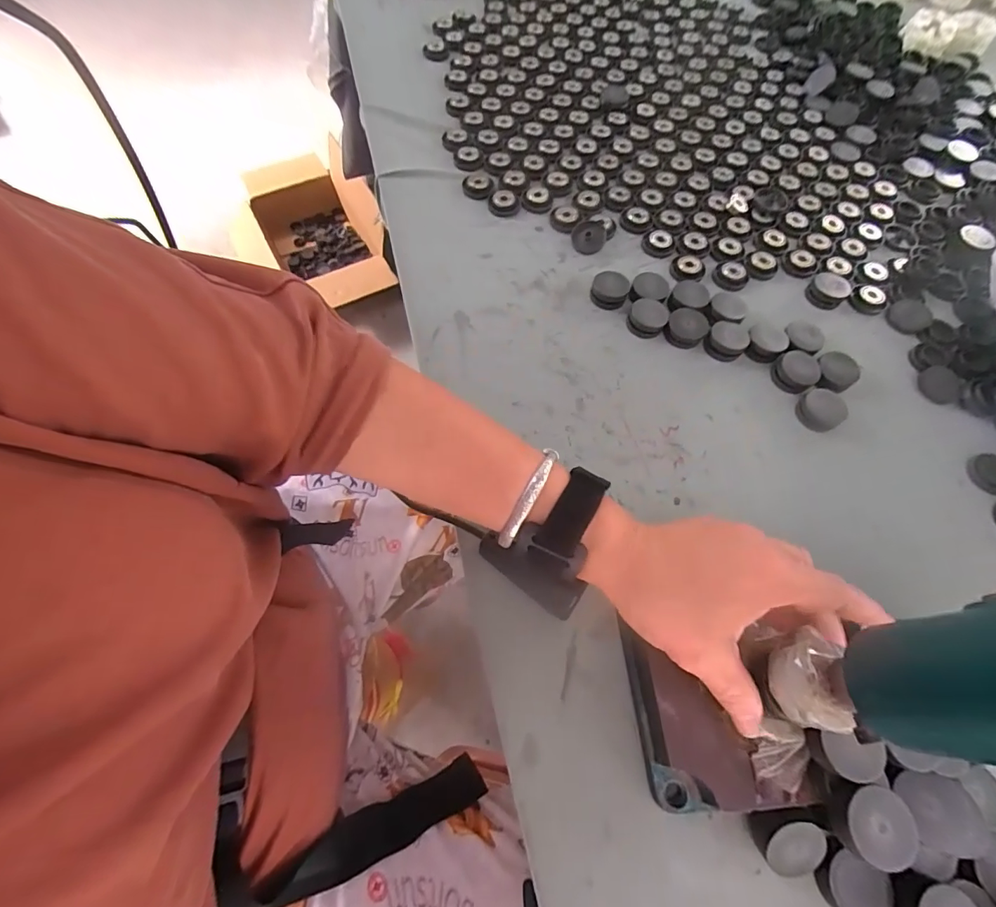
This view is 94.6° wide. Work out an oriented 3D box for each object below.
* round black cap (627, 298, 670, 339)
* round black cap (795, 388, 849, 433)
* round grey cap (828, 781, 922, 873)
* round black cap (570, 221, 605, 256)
[{"bbox_3d":[0.131,-0.118,0.402,0.032,0.016,0.029,13,66,4],"label":"round black cap"},{"bbox_3d":[0.261,-0.035,0.372,0.030,0.015,0.033,1,66,-2],"label":"round black cap"},{"bbox_3d":[0.179,0.177,0.219,0.034,0.009,0.032,1,65,-2],"label":"round grey cap"},{"bbox_3d":[0.088,-0.209,0.443,0.033,0.006,0.038,0,66,-2],"label":"round black cap"}]

